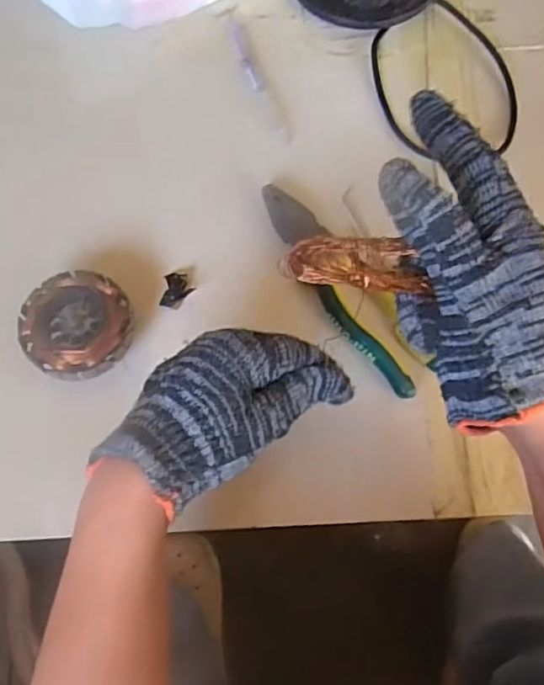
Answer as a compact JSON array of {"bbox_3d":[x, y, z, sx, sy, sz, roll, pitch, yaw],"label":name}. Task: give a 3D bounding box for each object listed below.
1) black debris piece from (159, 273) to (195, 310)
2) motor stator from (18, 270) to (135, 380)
[{"bbox_3d":[-0.072,-0.040,0.475,0.023,0.004,0.028,6,70,0],"label":"black debris piece"},{"bbox_3d":[-0.137,-0.010,0.442,0.075,0.037,0.077,1,70,-2],"label":"motor stator"}]

